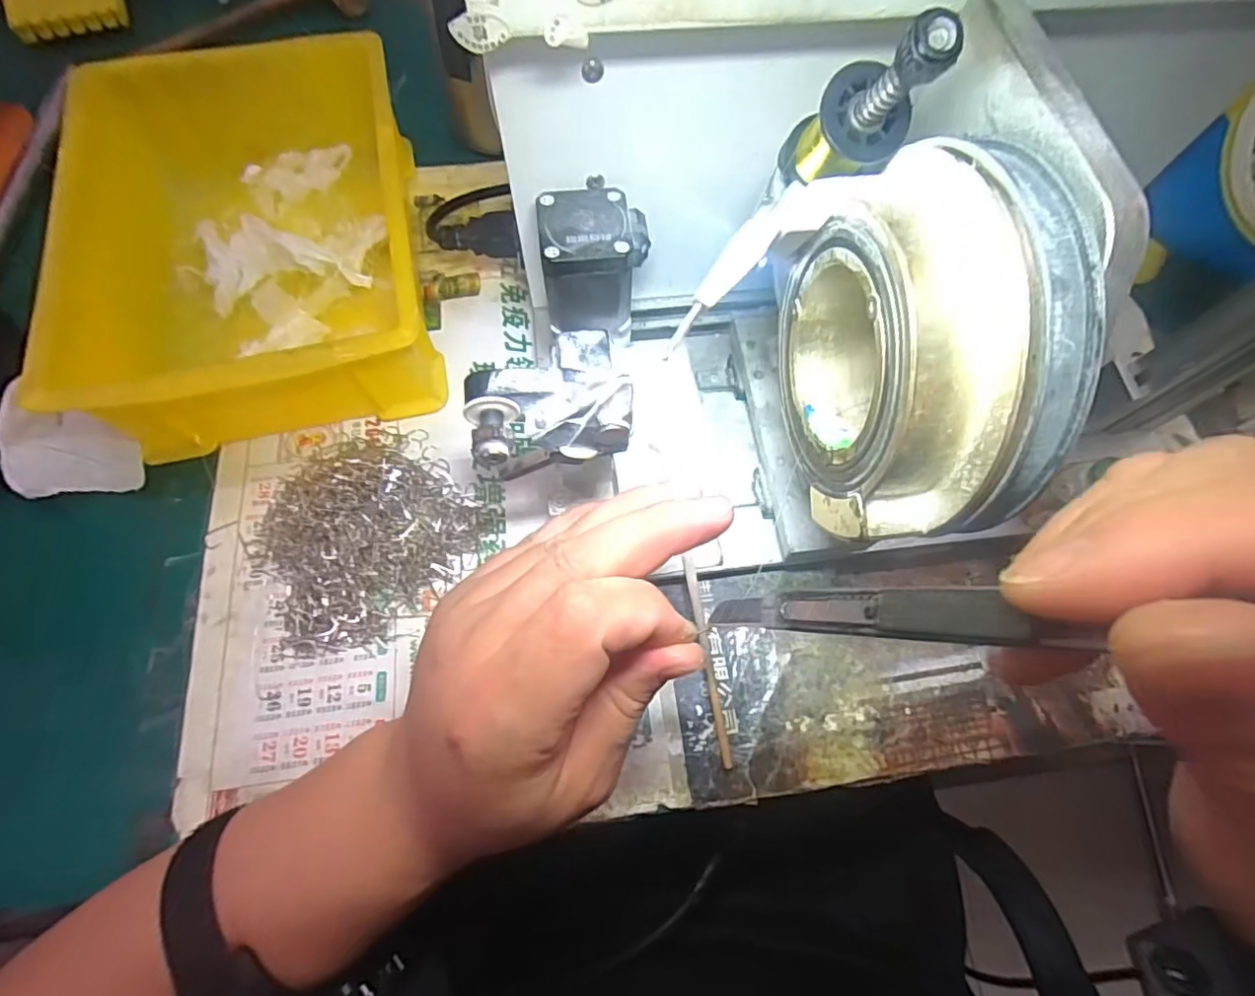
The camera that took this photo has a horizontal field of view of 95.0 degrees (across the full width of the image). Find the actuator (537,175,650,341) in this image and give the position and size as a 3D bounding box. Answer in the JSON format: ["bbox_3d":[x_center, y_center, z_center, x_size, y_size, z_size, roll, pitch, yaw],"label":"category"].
[{"bbox_3d":[-0.017,-0.115,0.283,0.054,0.052,0.057,-5,69,-4],"label":"actuator"}]

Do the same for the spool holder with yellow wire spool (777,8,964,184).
[{"bbox_3d":[0.069,-0.112,0.169,0.025,0.070,0.026,-22,100,-10],"label":"spool holder with yellow wire spool"}]

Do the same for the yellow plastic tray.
[{"bbox_3d":[-0.213,-0.151,0.342,0.175,0.076,0.238,-11,69,-6],"label":"yellow plastic tray"}]

